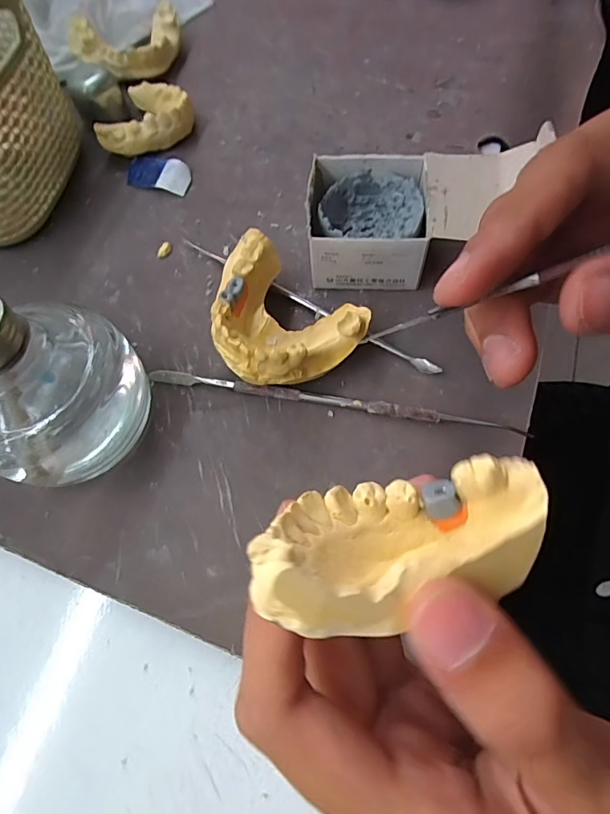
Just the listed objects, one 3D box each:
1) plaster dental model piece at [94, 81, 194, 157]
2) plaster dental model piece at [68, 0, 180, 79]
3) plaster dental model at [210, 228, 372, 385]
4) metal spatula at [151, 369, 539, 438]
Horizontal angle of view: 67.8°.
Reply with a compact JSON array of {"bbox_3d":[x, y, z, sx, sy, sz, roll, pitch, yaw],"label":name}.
[{"bbox_3d":[-0.100,-0.181,0.280,0.058,0.020,0.052,-18,66,-3],"label":"plaster dental model piece"},{"bbox_3d":[-0.117,-0.243,0.308,0.073,0.026,0.046,-22,66,-5],"label":"plaster dental model piece"},{"bbox_3d":[-0.015,-0.038,0.207,0.073,0.037,0.061,34,73,16],"label":"plaster dental model"},{"bbox_3d":[0.011,-0.003,0.207,0.171,0.006,0.005,8,67,9],"label":"metal spatula"}]

